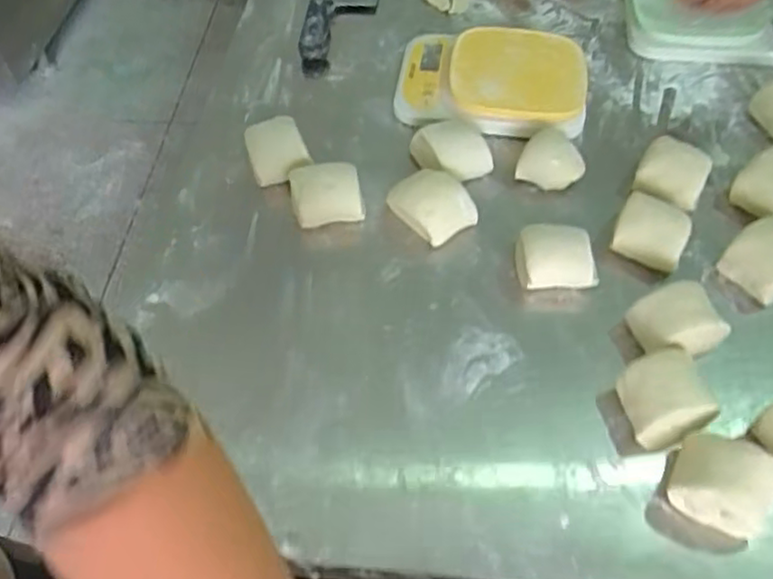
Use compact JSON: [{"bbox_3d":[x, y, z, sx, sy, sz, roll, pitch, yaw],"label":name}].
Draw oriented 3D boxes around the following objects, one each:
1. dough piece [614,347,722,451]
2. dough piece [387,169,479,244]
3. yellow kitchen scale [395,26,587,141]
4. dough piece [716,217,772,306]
[{"bbox_3d":[0.204,0.081,0.518,0.054,0.043,0.058,-22,56,-14],"label":"dough piece"},{"bbox_3d":[0.040,-0.077,0.634,0.050,0.046,0.068,-32,59,-21],"label":"dough piece"},{"bbox_3d":[0.114,-0.228,0.756,0.199,0.038,0.159,6,54,5],"label":"yellow kitchen scale"},{"bbox_3d":[0.320,-0.025,0.589,0.057,0.041,0.057,-37,61,-23],"label":"dough piece"}]

